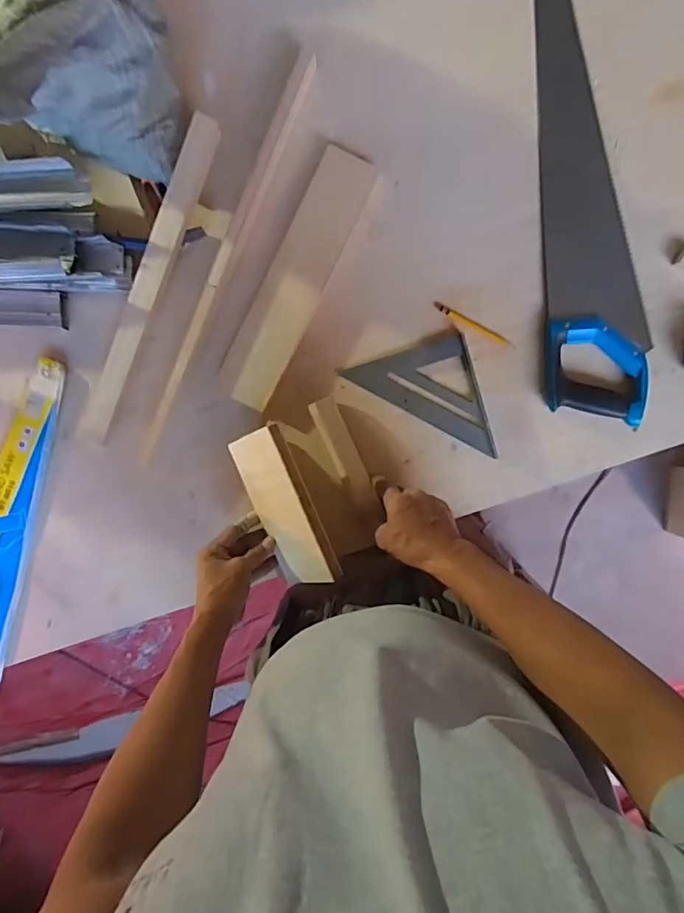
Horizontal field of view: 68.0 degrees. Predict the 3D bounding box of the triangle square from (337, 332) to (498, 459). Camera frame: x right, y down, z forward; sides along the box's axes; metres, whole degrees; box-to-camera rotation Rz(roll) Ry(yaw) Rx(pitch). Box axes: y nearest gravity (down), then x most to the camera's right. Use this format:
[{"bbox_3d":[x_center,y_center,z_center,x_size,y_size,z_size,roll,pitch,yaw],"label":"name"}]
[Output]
[{"bbox_3d":[0.132,-0.109,0.707,0.228,0.016,0.123,27,97,0],"label":"triangle square"}]

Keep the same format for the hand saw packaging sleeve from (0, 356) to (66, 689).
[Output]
[{"bbox_3d":[-0.527,0.115,0.759,0.116,0.026,0.537,14,96,2],"label":"hand saw packaging sleeve"}]

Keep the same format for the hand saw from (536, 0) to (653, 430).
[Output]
[{"bbox_3d":[0.334,-0.354,0.675,0.132,0.035,0.601,-3,95,4],"label":"hand saw"}]

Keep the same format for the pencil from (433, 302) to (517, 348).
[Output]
[{"bbox_3d":[0.182,-0.182,0.703,0.122,0.005,0.011,30,97,0],"label":"pencil"}]

